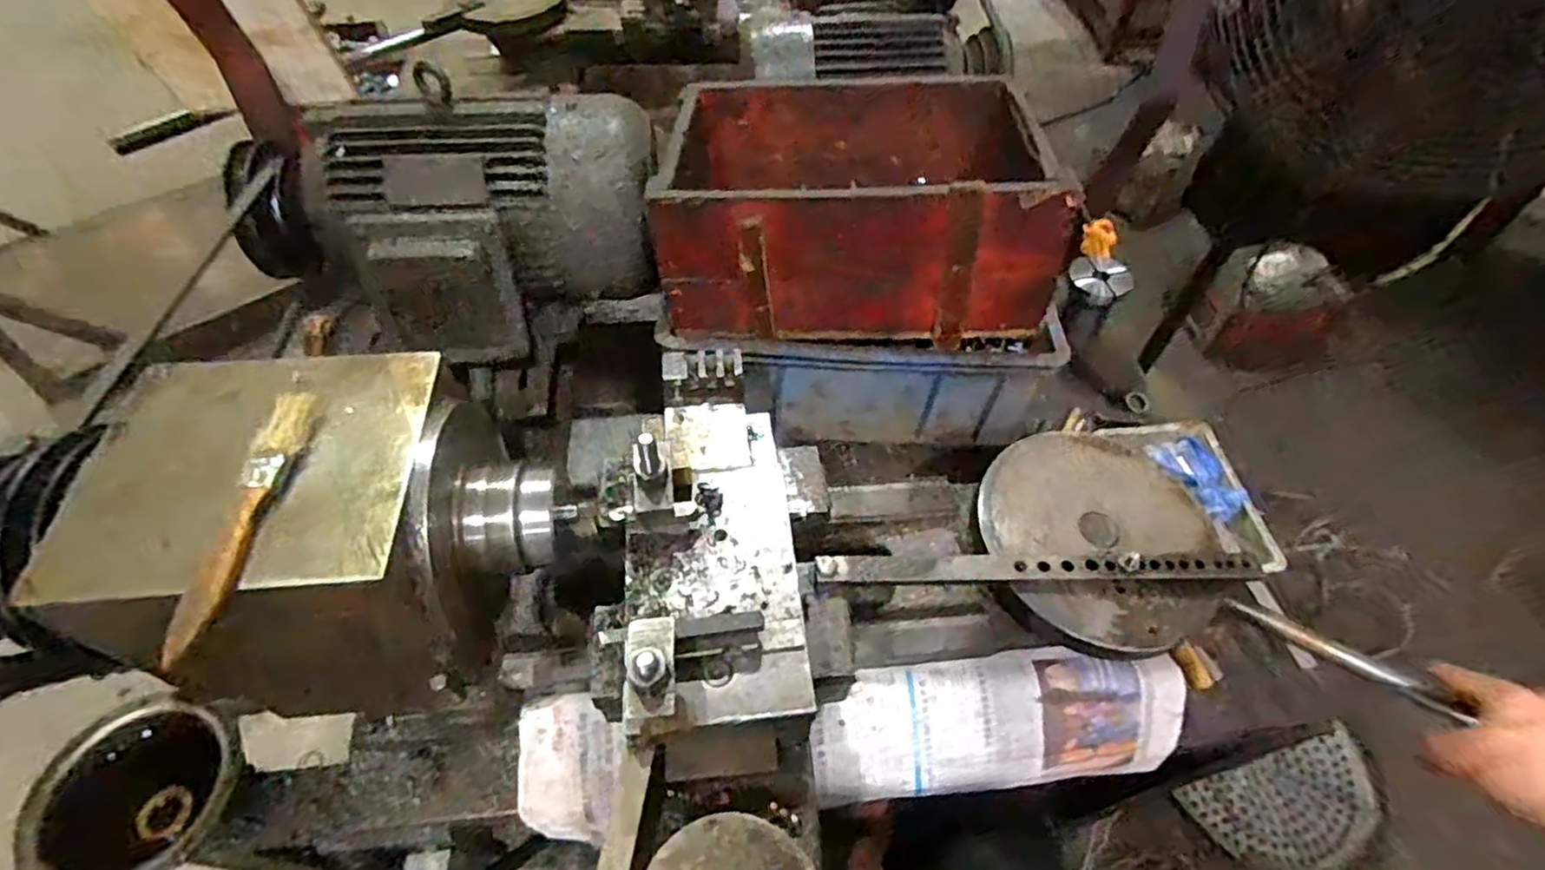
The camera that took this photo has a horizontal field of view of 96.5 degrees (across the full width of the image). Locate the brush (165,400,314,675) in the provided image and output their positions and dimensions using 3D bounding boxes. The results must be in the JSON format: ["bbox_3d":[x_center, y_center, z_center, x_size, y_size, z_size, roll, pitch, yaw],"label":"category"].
[{"bbox_3d":[-0.270,0.039,0.352,0.022,0.012,0.152,2,52,-1],"label":"brush"}]

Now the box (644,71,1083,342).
[{"bbox_3d":[0.081,-0.261,0.709,0.365,0.154,0.305,3,52,0],"label":"box"}]

